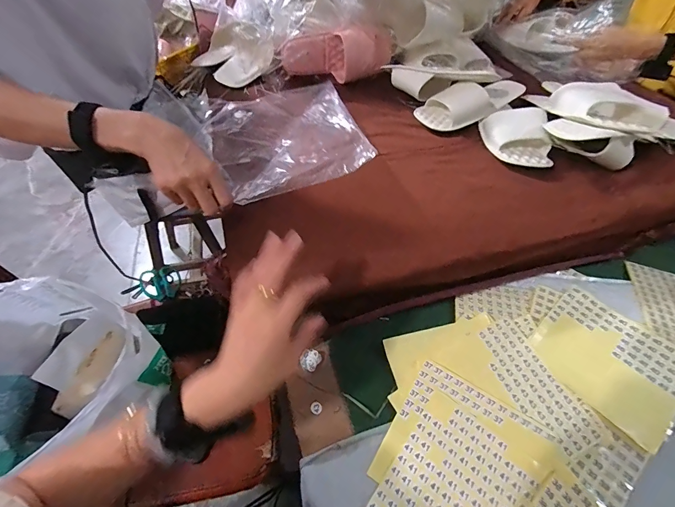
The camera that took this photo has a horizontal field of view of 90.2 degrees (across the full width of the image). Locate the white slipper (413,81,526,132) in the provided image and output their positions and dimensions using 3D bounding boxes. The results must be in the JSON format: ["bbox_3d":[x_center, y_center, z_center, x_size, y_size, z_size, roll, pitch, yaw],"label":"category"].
[{"bbox_3d":[0.249,-0.285,0.627,0.197,0.053,0.091,-24,56,-20],"label":"white slipper"}]

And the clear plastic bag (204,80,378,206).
[{"bbox_3d":[-0.083,-0.187,0.531,0.215,0.047,0.255,-13,53,-12],"label":"clear plastic bag"}]

